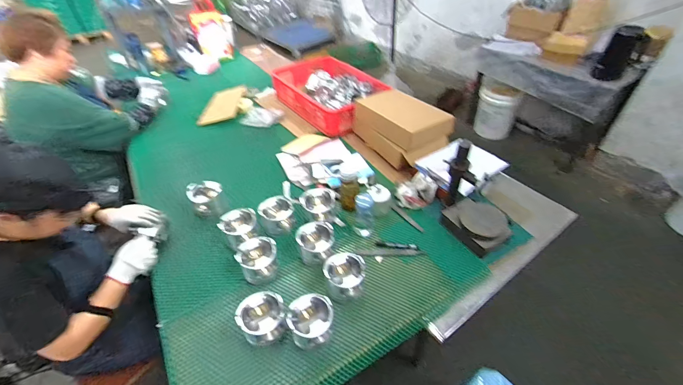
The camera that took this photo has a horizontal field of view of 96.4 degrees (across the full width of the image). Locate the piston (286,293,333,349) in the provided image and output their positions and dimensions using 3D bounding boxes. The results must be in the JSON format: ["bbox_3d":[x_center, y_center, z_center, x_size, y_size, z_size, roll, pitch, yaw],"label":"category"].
[{"bbox_3d":[-0.079,0.327,0.782,0.109,0.067,0.109,0,43,0],"label":"piston"}]

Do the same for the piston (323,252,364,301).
[{"bbox_3d":[0.008,0.244,0.886,0.114,0.090,0.109,-1,43,-1],"label":"piston"}]

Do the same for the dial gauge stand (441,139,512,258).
[{"bbox_3d":[0.454,0.011,0.995,0.181,0.269,0.247,-26,49,-26],"label":"dial gauge stand"}]

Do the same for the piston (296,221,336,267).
[{"bbox_3d":[-0.076,0.158,0.961,0.116,0.095,0.110,0,43,0],"label":"piston"}]

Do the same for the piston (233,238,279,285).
[{"bbox_3d":[-0.250,0.208,0.926,0.116,0.099,0.105,-12,44,-12],"label":"piston"}]

